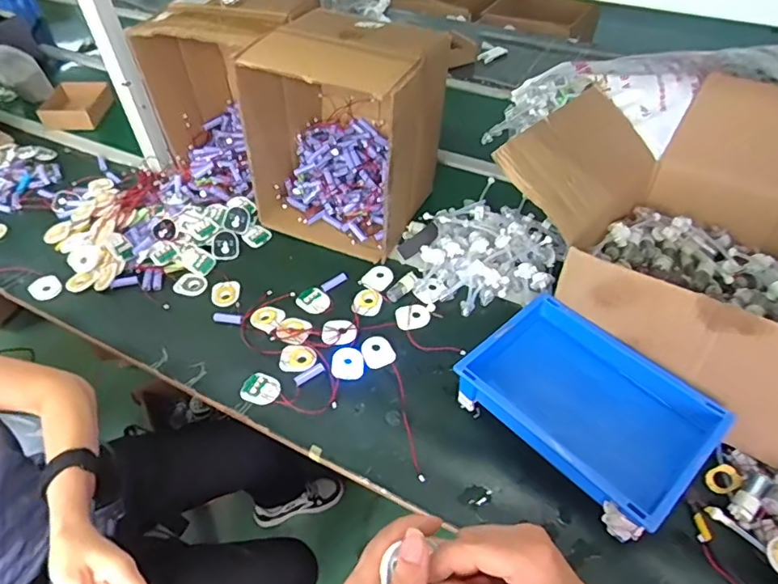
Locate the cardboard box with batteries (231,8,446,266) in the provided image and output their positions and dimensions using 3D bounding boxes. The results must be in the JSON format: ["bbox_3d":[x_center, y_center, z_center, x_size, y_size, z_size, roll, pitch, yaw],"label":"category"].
[{"bbox_3d":[-0.073,-0.317,1.023,0.312,0.360,0.318,19,52,17],"label":"cardboard box with batteries"}]

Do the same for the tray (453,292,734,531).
[{"bbox_3d":[0.275,0.162,0.751,0.214,0.094,0.311,-35,57,-26],"label":"tray"}]

